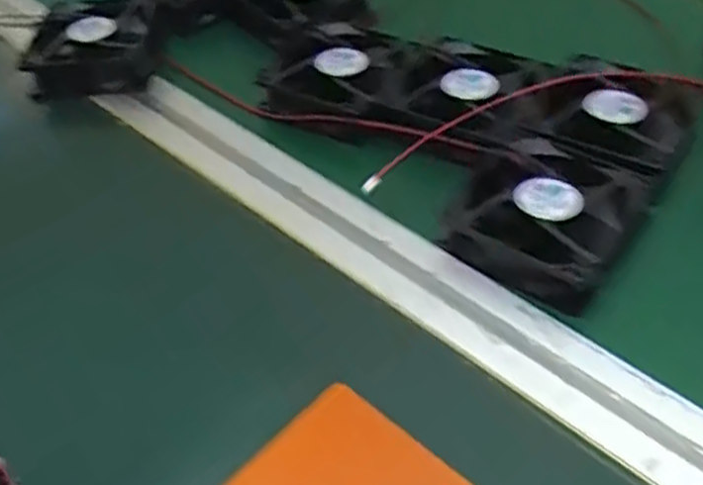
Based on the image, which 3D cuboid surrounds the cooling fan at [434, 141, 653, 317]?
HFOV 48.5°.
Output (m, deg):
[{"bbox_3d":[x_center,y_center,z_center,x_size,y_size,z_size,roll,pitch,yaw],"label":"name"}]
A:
[{"bbox_3d":[0.096,-0.012,0.386,0.078,0.032,0.076,26,49,27],"label":"cooling fan"}]

